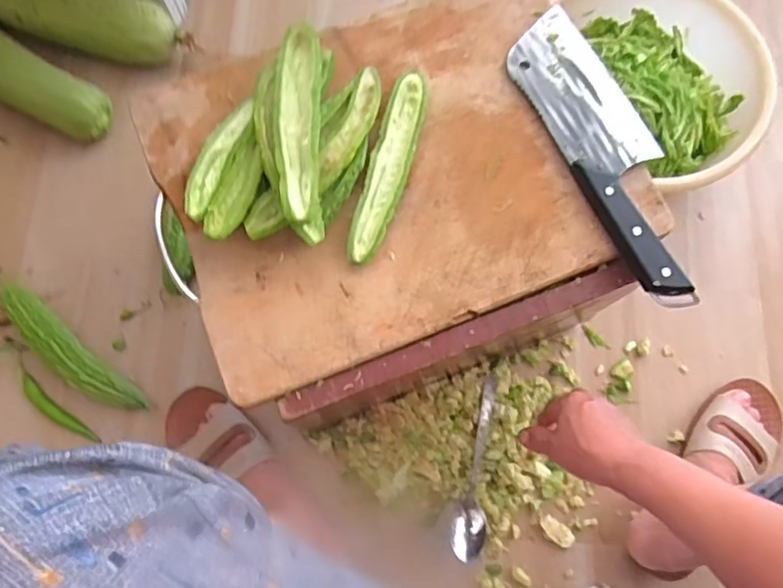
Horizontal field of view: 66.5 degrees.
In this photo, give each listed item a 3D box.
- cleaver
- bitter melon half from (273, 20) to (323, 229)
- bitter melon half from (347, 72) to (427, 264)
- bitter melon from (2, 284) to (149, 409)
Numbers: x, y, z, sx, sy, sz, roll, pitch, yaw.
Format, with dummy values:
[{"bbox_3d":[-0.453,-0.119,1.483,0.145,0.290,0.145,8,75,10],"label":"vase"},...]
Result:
[{"bbox_3d":[0.187,-0.131,0.515,0.079,0.018,0.273,-24,77,-8],"label":"cleaver"},{"bbox_3d":[-0.074,-0.138,0.476,0.036,0.029,0.177,-1,75,-2],"label":"bitter melon half"},{"bbox_3d":[-0.002,-0.109,0.509,0.034,0.011,0.174,14,75,2],"label":"bitter melon half"},{"bbox_3d":[-0.381,0.064,0.692,0.225,0.043,0.049,40,78,8],"label":"bitter melon"}]

